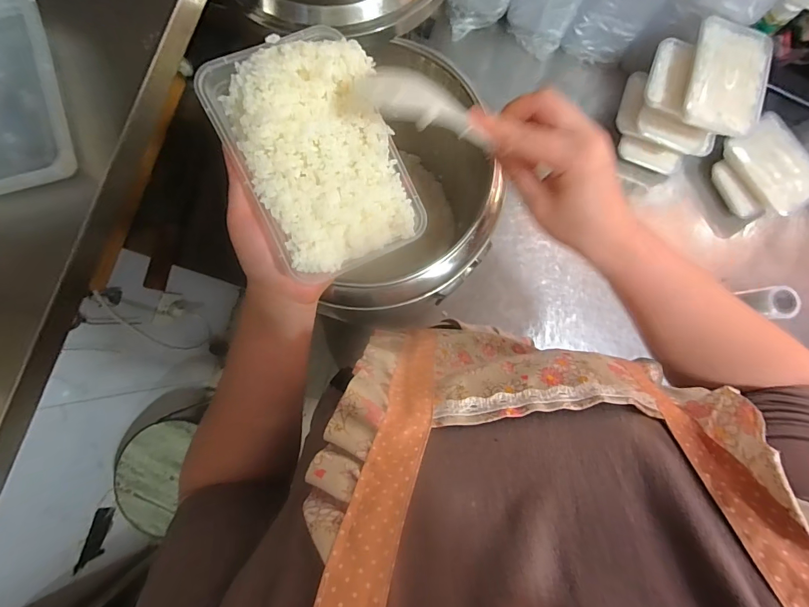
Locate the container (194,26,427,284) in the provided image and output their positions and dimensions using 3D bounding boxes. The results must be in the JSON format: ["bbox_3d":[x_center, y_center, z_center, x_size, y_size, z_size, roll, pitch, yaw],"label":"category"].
[{"bbox_3d":[-0.062,-0.109,0.283,0.111,0.040,0.165,-28,87,-7],"label":"container"}]

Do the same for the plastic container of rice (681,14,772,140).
[{"bbox_3d":[0.483,-0.339,0.592,0.108,0.028,0.161,16,83,-3],"label":"plastic container of rice"}]

